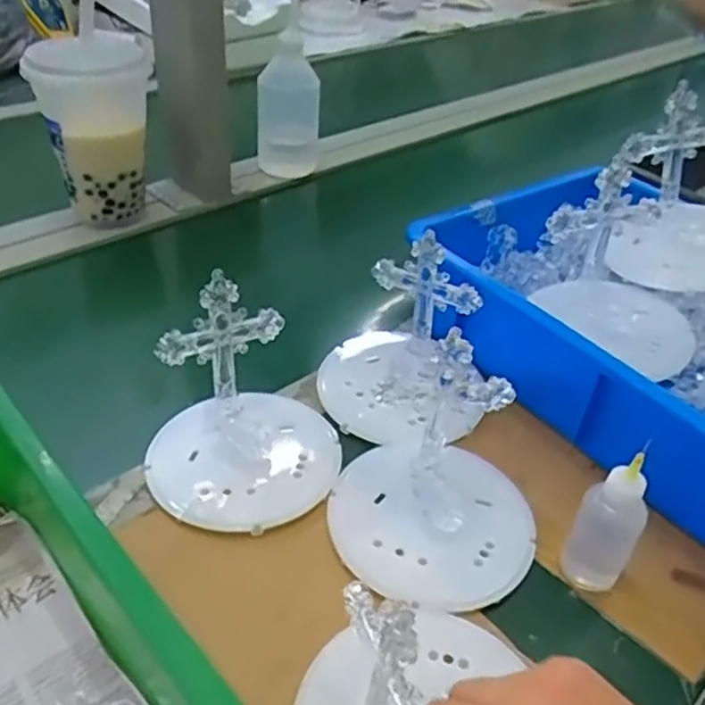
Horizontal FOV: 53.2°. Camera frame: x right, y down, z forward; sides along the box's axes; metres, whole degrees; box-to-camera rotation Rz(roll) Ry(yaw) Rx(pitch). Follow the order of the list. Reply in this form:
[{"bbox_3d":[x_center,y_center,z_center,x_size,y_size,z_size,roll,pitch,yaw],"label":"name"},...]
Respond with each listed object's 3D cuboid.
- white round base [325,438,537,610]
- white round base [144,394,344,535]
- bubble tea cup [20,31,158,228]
[{"bbox_3d":[0.050,0.102,0.446,0.125,0.021,0.116,3,38,-2],"label":"white round base"},{"bbox_3d":[-0.070,0.069,0.476,0.126,0.017,0.106,-19,43,-27],"label":"white round base"},{"bbox_3d":[-0.250,-0.229,0.713,0.111,0.178,0.093,-5,39,-12],"label":"bubble tea cup"}]

